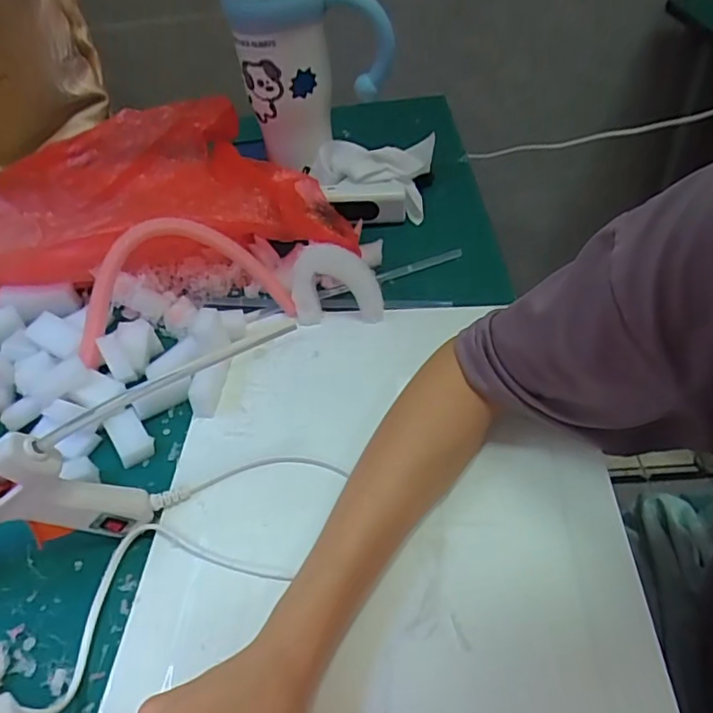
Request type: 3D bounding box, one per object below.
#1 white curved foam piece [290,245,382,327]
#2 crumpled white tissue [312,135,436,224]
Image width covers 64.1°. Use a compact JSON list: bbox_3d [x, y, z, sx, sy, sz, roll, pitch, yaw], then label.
[{"bbox_3d":[-0.016,-0.062,0.488,0.076,0.067,0.022,-4,27,-8],"label":"white curved foam piece"},{"bbox_3d":[0.017,-0.204,0.632,0.129,0.056,0.085,4,47,12],"label":"crumpled white tissue"}]

